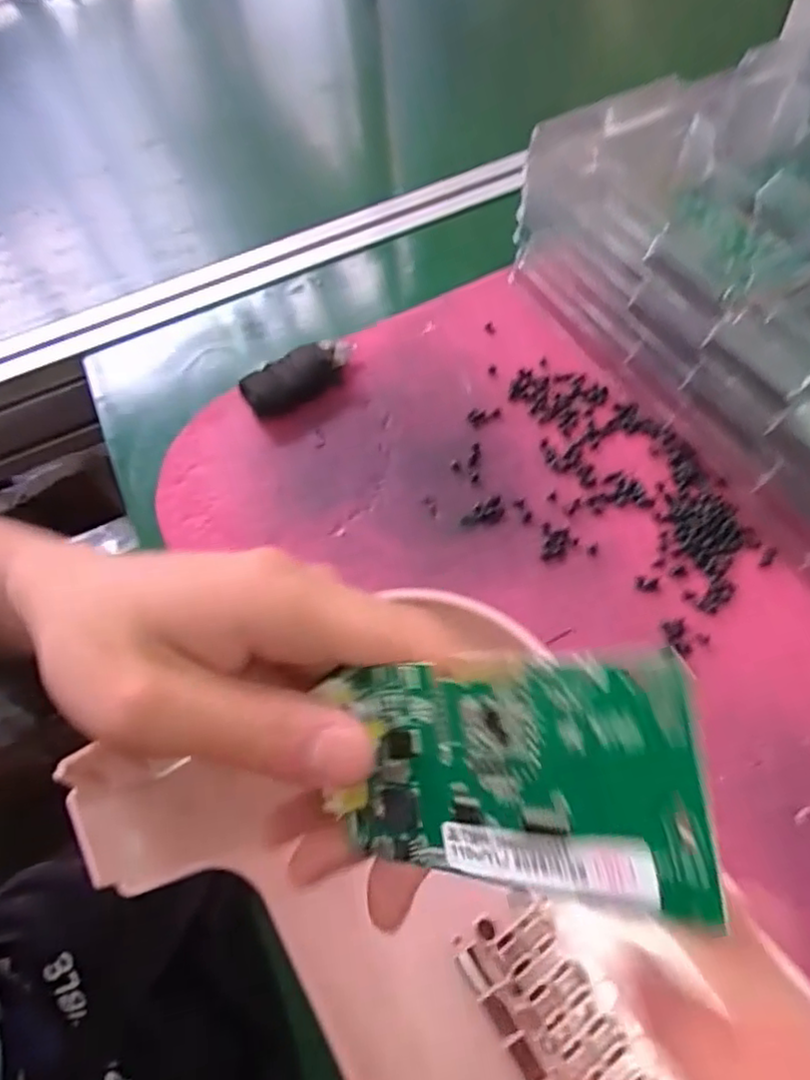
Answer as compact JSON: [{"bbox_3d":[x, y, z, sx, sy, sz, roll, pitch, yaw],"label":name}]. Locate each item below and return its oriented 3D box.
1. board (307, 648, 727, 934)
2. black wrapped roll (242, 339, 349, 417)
[{"bbox_3d":[0.018,0.050,0.141,0.004,0.089,0.046,-1,80,-48],"label":"board"},{"bbox_3d":[-0.062,-0.098,0.388,0.069,0.019,0.030,-39,64,-16],"label":"black wrapped roll"}]

